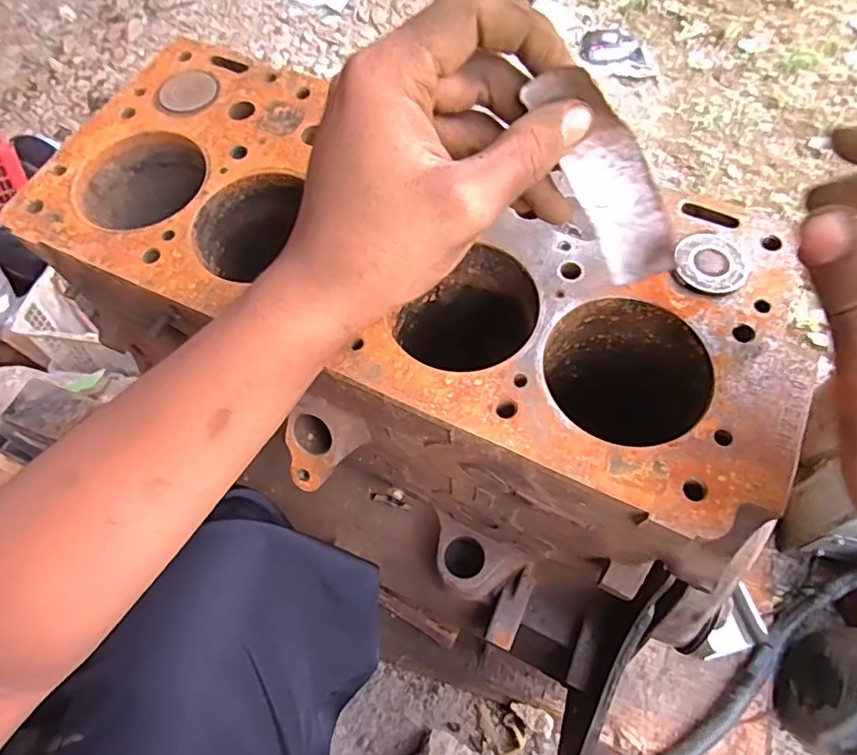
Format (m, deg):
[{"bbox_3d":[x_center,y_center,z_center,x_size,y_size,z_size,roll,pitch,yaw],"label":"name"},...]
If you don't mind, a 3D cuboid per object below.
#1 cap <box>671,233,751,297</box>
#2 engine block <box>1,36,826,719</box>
[{"bbox_3d":[0.145,-0.058,0.287,0.035,0.005,0.036,-1,62,1],"label":"cap"},{"bbox_3d":[-0.022,0.011,0.427,0.444,0.303,0.223,23,65,13],"label":"engine block"}]

